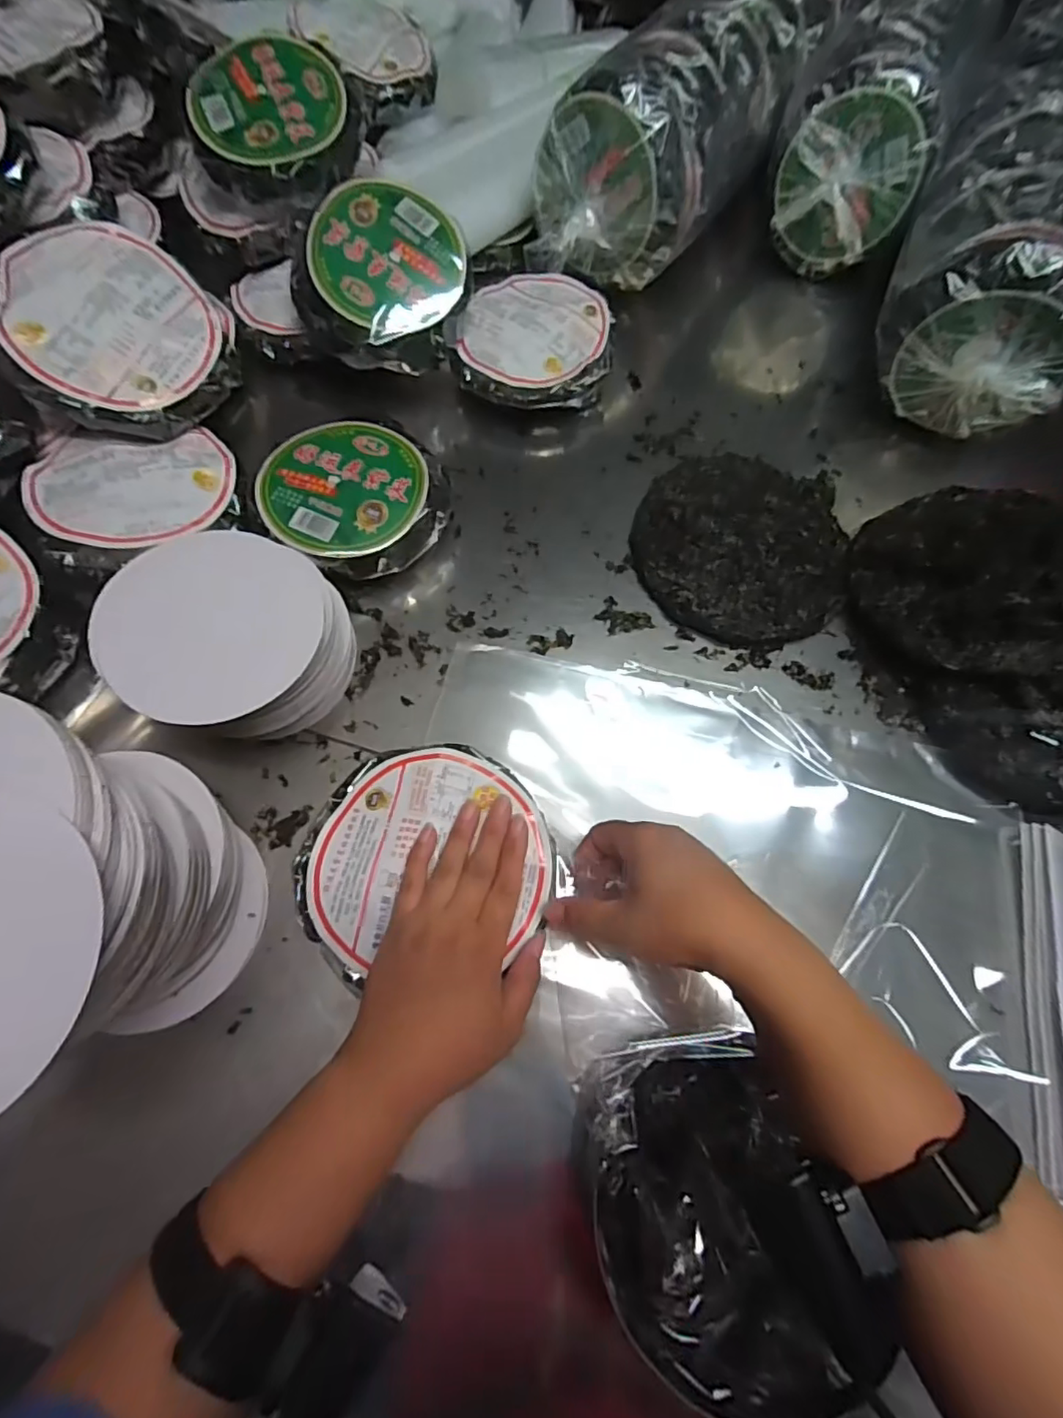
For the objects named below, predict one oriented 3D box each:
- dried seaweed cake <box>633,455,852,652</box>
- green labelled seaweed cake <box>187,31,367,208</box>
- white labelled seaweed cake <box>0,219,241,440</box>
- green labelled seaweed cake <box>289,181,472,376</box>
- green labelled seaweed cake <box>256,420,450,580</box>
[{"bbox_3d":[0.191,-0.152,0.530,0.189,0.008,0.200,1,71,-2],"label":"dried seaweed cake"},{"bbox_3d":[-0.238,-0.544,0.537,0.145,0.032,0.145,0,84,-3],"label":"green labelled seaweed cake"},{"bbox_3d":[-0.330,-0.298,0.460,0.152,0.026,0.152,3,83,-27],"label":"white labelled seaweed cake"},{"bbox_3d":[-0.139,-0.400,0.548,0.140,0.056,0.155,32,90,-8],"label":"green labelled seaweed cake"},{"bbox_3d":[-0.152,-0.180,0.507,0.140,0.055,0.143,1,71,-2],"label":"green labelled seaweed cake"}]

